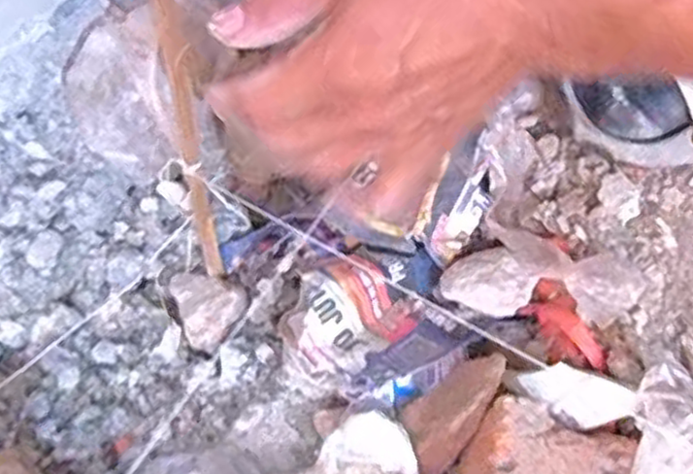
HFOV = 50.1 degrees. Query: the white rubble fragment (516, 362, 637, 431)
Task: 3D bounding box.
[{"bbox_3d":[0.104,0.071,0.336,0.048,0.005,0.023,23,79,17],"label":"white rubble fragment"}]

